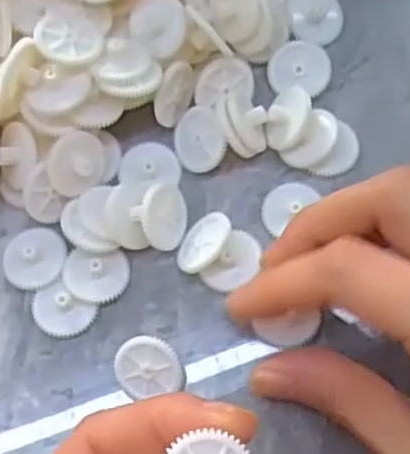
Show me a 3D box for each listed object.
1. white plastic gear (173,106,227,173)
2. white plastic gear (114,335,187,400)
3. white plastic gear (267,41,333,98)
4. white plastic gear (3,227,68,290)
[{"bbox_3d":[-0.001,-0.031,0.262,0.021,0.004,0.022,-27,76,39],"label":"white plastic gear"},{"bbox_3d":[-0.017,0.044,0.242,0.022,0.007,0.018,-15,90,16],"label":"white plastic gear"},{"bbox_3d":[0.034,-0.056,0.271,0.022,0.007,0.020,0,72,2],"label":"white plastic gear"},{"bbox_3d":[-0.057,0.010,0.255,0.021,0.004,0.021,0,72,2],"label":"white plastic gear"}]

